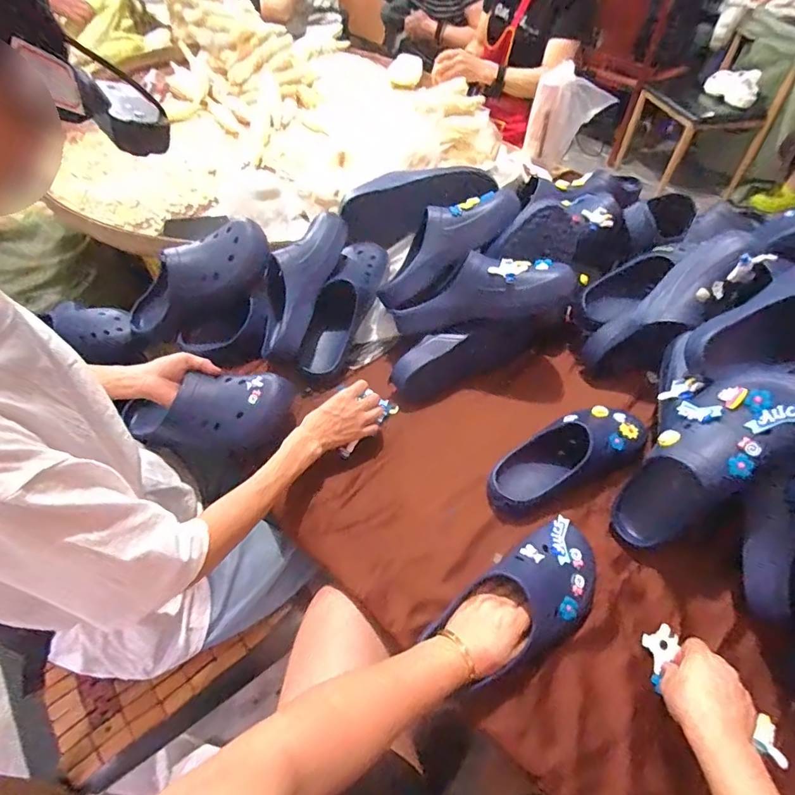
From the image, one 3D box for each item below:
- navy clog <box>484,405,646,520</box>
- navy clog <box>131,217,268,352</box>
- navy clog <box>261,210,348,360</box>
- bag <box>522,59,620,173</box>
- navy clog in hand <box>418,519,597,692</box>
[{"bbox_3d":[0.251,0.090,0.698,0.253,0.097,0.107,-28,57,-22],"label":"navy clog"},{"bbox_3d":[-0.369,-0.197,0.833,0.315,0.114,0.090,-29,50,16],"label":"navy clog"},{"bbox_3d":[-0.167,-0.197,0.795,0.091,0.084,0.273,20,82,15],"label":"navy clog"},{"bbox_3d":[0.431,-0.693,1.191,0.207,0.226,0.068,-14,52,-13],"label":"bag"},{"bbox_3d":[0.156,0.246,0.567,0.217,0.076,0.108,-29,57,-23],"label":"navy clog in hand"}]

